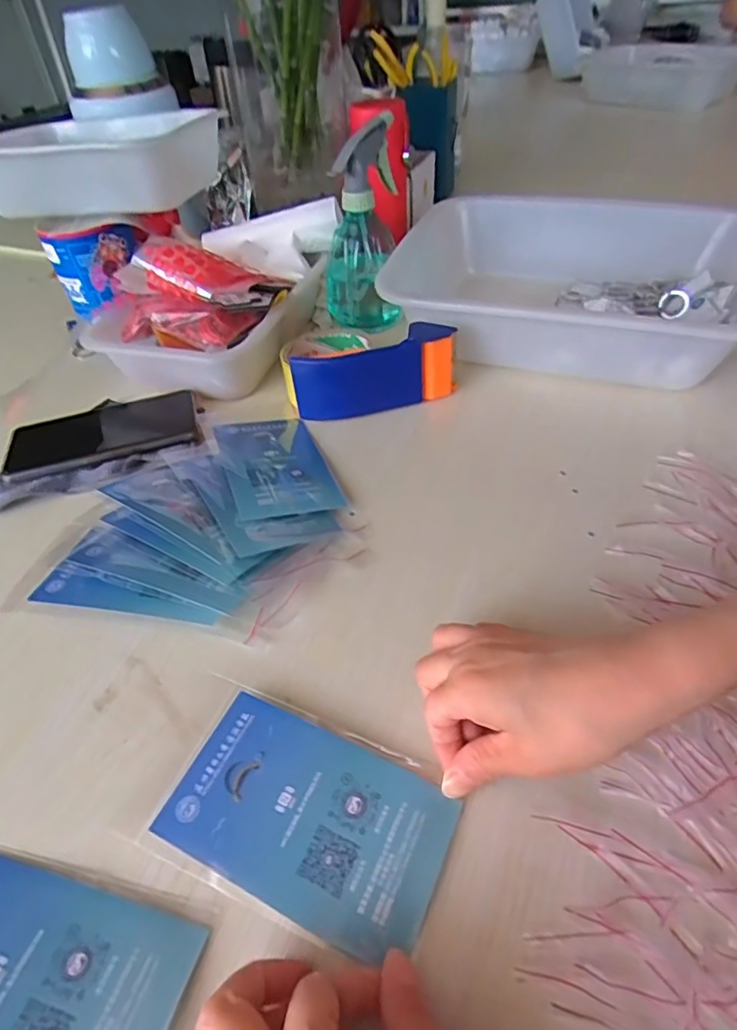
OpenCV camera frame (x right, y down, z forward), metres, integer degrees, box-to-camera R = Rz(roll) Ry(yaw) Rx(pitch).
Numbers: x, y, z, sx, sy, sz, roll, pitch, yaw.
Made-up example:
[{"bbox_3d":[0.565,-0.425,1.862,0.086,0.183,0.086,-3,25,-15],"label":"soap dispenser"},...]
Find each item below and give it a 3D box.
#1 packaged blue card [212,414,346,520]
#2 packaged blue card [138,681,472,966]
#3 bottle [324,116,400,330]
[{"bbox_3d":[-0.078,-0.045,0.462,0.081,0.008,0.142,-9,41,-20],"label":"packaged blue card"},{"bbox_3d":[-0.032,0.148,0.281,0.140,0.005,0.086,17,52,17],"label":"packaged blue card"},{"bbox_3d":[-0.010,-0.286,0.572,0.082,0.178,0.072,-6,46,1],"label":"bottle"}]

